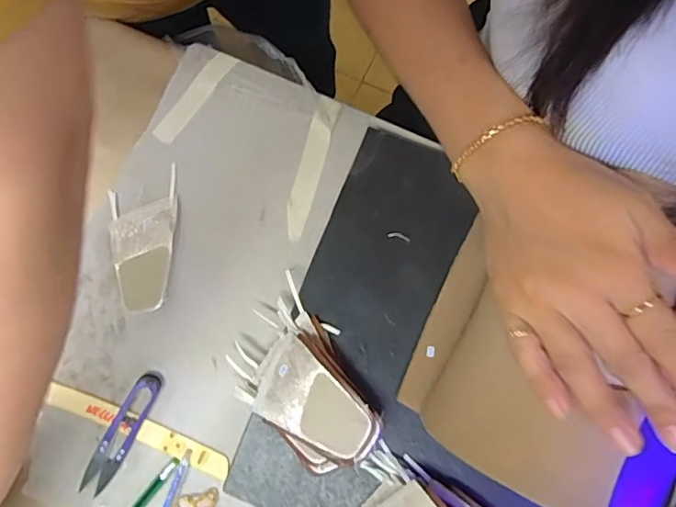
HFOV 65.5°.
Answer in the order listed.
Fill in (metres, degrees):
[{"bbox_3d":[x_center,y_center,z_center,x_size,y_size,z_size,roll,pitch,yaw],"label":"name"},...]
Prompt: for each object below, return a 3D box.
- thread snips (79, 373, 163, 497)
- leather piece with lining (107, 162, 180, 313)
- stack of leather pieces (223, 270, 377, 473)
[{"bbox_3d":[-0.173,0.143,0.419,0.021,0.012,0.099,29,83,8],"label":"thread snips"},{"bbox_3d":[-0.162,-0.010,0.443,0.059,0.007,0.113,-9,80,2],"label":"leather piece with lining"},{"bbox_3d":[-0.023,0.094,0.391,0.084,0.049,0.129,-44,81,-4],"label":"stack of leather pieces"}]

